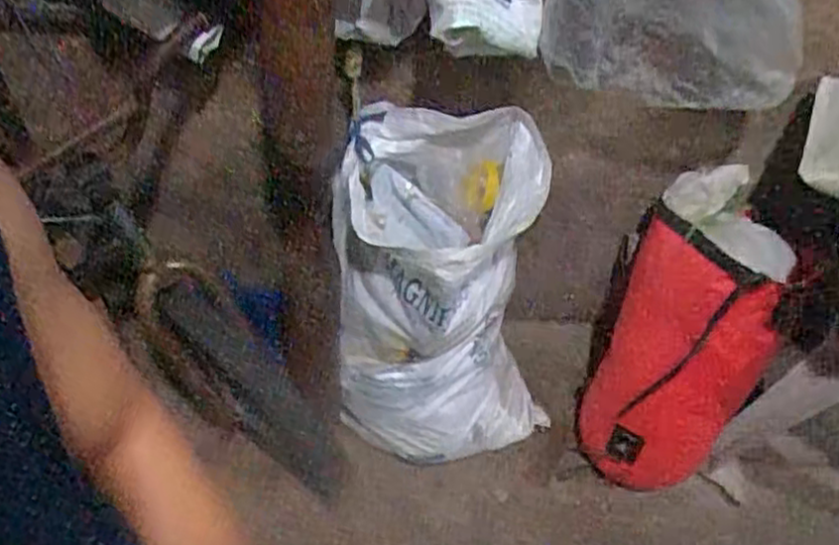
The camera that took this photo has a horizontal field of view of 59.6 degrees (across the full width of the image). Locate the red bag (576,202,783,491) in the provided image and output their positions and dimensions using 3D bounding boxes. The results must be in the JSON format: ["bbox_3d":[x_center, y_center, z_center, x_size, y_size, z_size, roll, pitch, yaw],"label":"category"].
[{"bbox_3d":[0.403,0.158,1.260,0.189,0.508,0.306,-33,62,-24],"label":"red bag"}]

